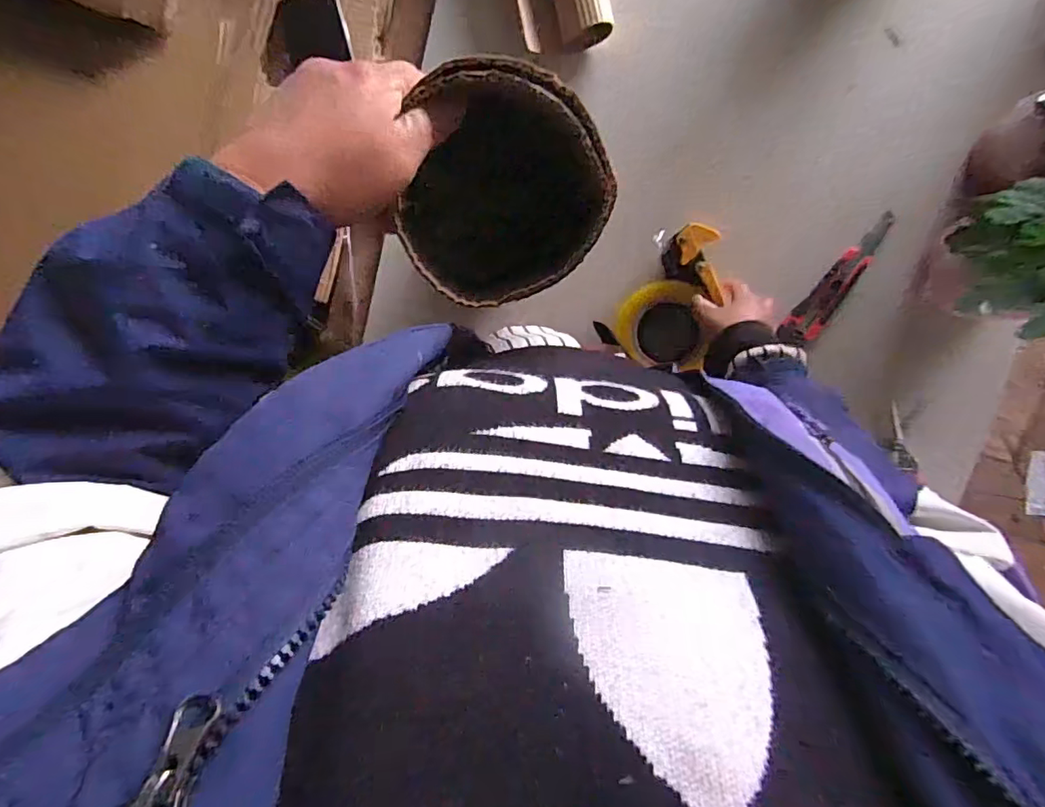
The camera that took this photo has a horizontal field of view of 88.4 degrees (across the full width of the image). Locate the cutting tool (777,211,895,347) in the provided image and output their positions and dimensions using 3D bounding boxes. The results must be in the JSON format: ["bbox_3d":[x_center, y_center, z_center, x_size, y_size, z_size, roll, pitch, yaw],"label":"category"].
[{"bbox_3d":[0.394,-0.153,0.654,0.047,0.035,0.196,40,98,-2],"label":"cutting tool"}]

